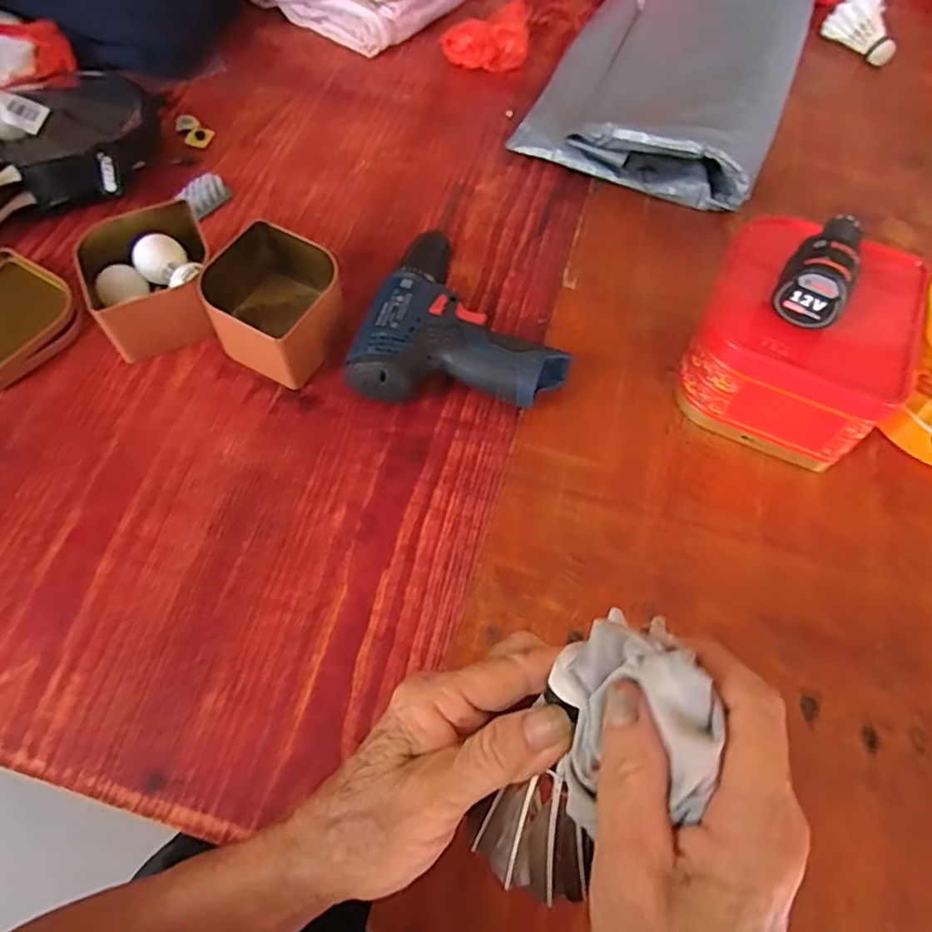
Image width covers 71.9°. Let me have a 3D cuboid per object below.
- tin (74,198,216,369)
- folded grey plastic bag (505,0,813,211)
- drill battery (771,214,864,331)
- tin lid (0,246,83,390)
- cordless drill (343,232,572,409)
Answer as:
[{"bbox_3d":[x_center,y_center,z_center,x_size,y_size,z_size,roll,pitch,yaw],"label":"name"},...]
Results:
[{"bbox_3d":[-0.257,-0.150,0.528,0.099,0.065,0.097,-23,64,-13],"label":"tin"},{"bbox_3d":[0.237,-0.459,0.714,0.236,0.061,0.417,21,63,11],"label":"folded grey plastic bag"},{"bbox_3d":[0.239,-0.137,0.429,0.041,0.037,0.085,25,64,12],"label":"drill battery"},{"bbox_3d":[-0.383,-0.125,0.534,0.114,0.021,0.101,35,66,17],"label":"tin lid"},{"bbox_3d":[0.007,-0.110,0.522,0.159,0.052,0.165,16,62,8],"label":"cordless drill"}]

